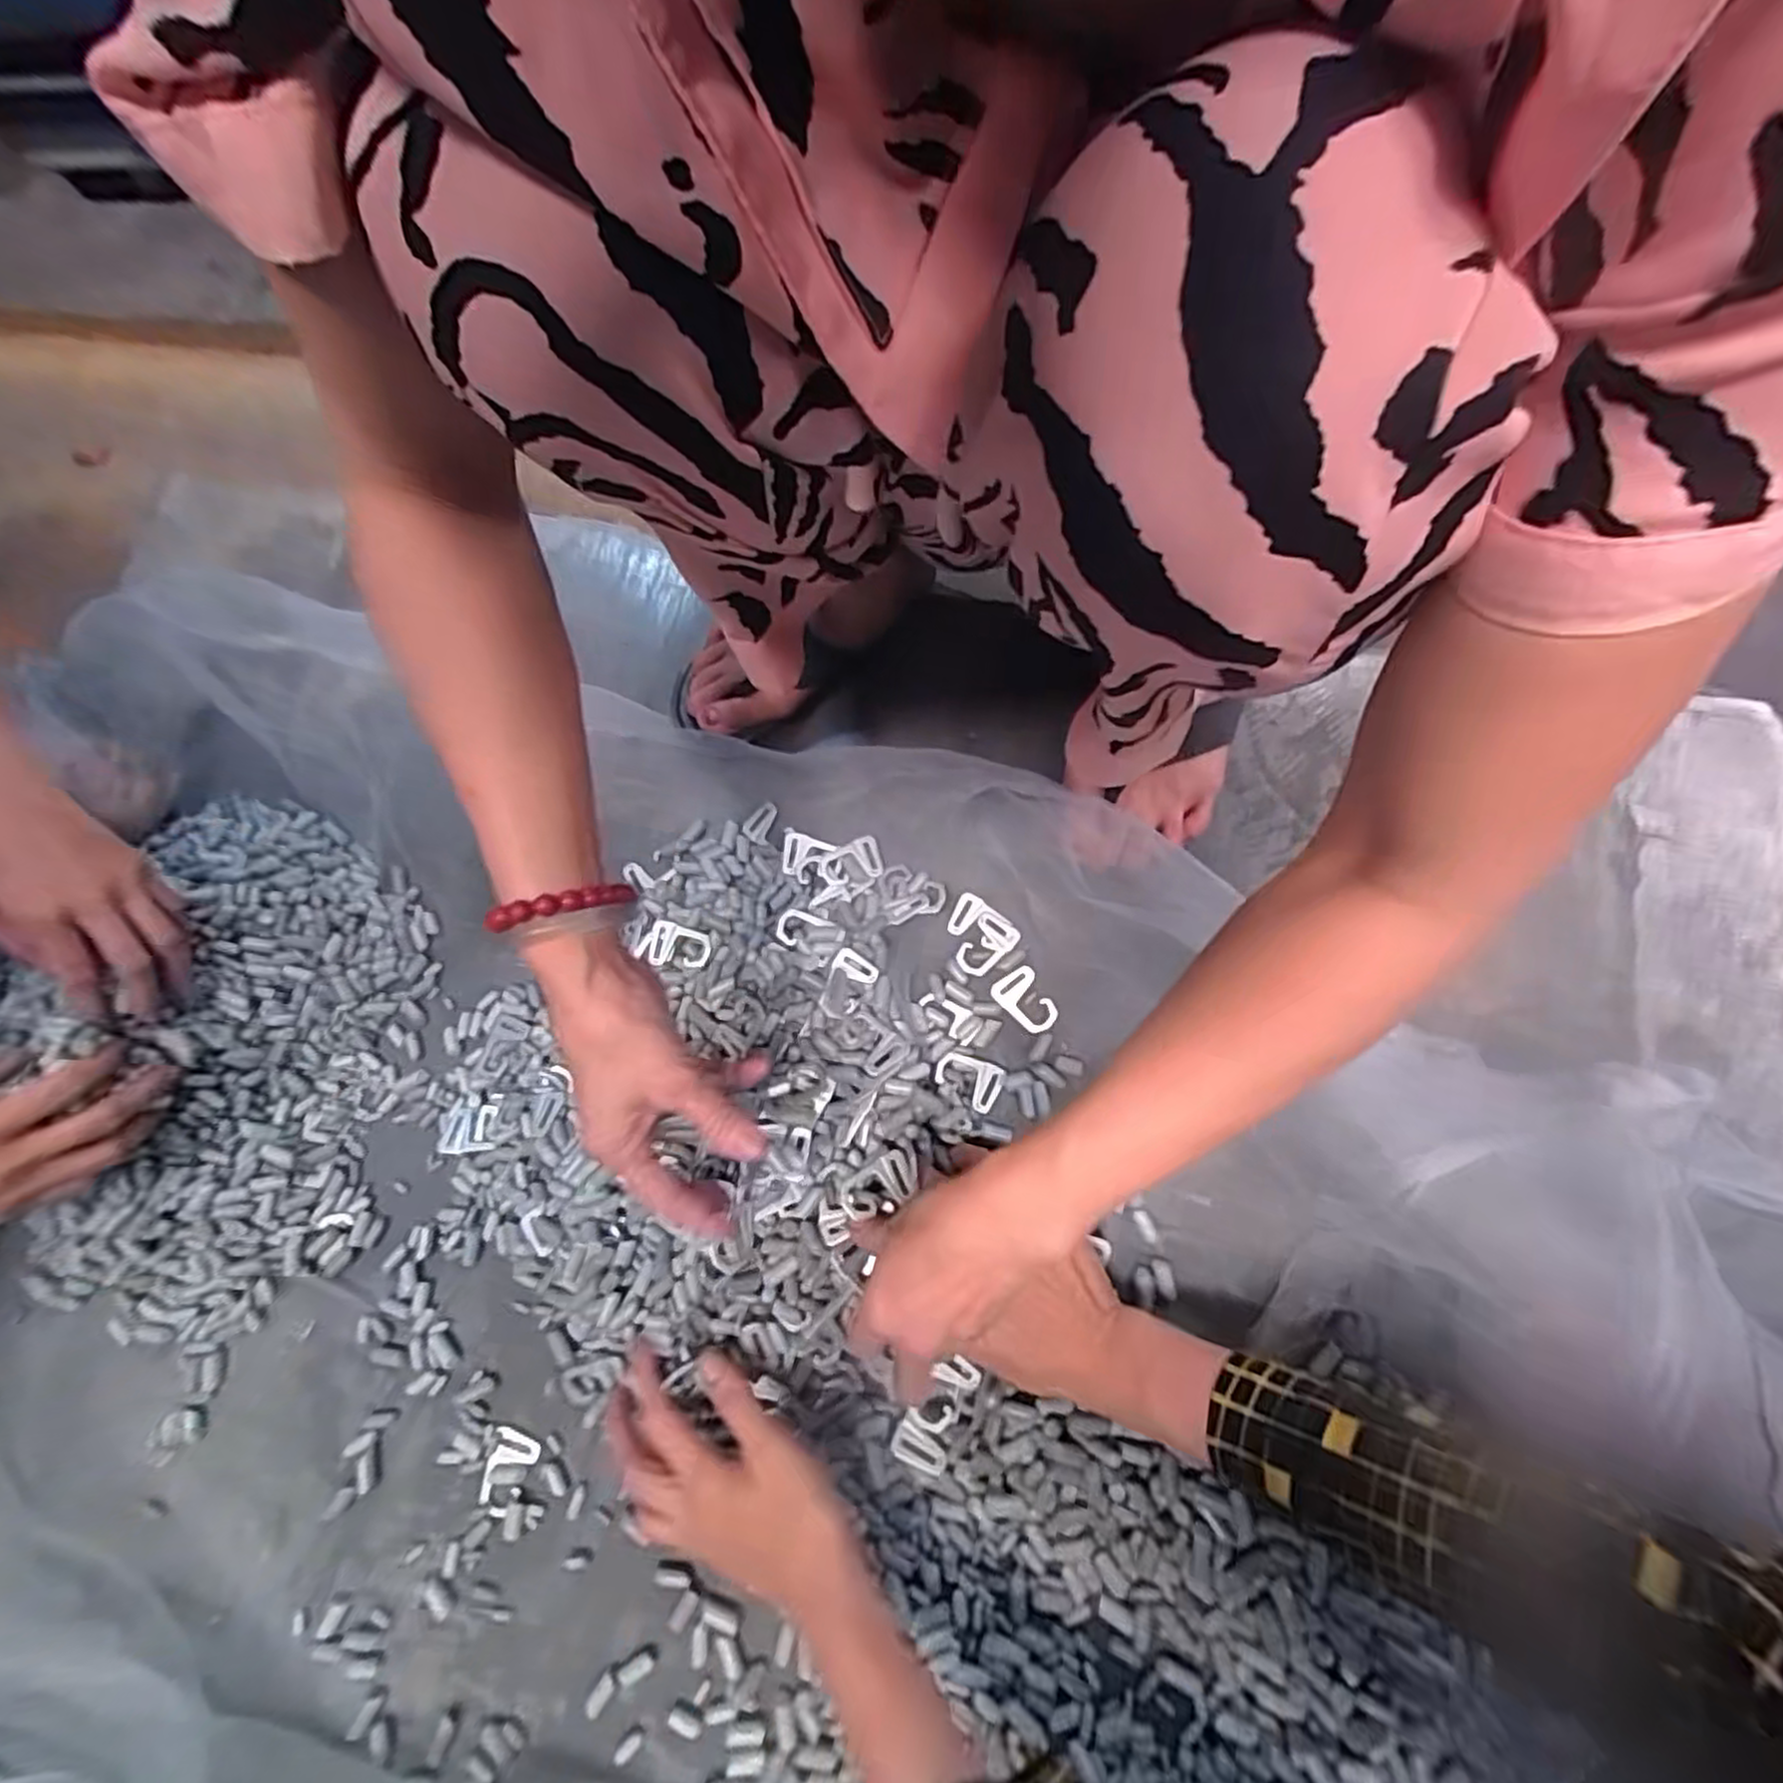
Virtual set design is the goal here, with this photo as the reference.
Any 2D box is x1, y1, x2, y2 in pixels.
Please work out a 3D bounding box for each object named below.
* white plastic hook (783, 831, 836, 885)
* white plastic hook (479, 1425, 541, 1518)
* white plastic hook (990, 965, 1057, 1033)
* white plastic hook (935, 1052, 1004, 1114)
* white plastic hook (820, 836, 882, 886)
[{"bbox_3d":[-0.062,-0.024,0.533,0.036,0.004,0.033,20,77,13],"label":"white plastic hook"},{"bbox_3d":[-0.224,0.338,0.443,0.028,0.004,0.041,14,75,11],"label":"white plastic hook"},{"bbox_3d":[0.087,0.072,0.495,0.030,0.005,0.044,-33,72,-4],"label":"white plastic hook"},{"bbox_3d":[0.048,0.119,0.482,0.041,0.006,0.029,21,77,13],"label":"white plastic hook"},{"bbox_3d":[-0.028,-0.021,0.527,0.041,0.005,0.028,-17,72,2],"label":"white plastic hook"}]

